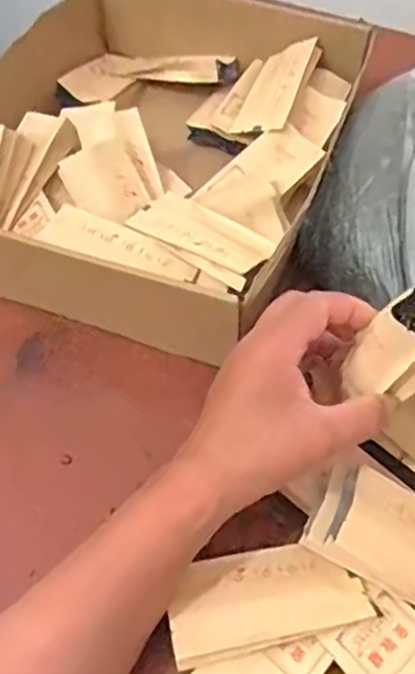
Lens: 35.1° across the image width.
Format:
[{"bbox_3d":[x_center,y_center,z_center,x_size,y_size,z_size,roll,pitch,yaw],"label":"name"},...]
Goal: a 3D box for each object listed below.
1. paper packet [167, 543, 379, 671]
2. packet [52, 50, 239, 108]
[{"bbox_3d":[0.032,0.144,0.365,0.107,0.013,0.052,-10,58,-8],"label":"paper packet"},{"bbox_3d":[-0.055,-0.247,0.605,0.168,0.027,0.063,-14,58,-11],"label":"packet"}]

